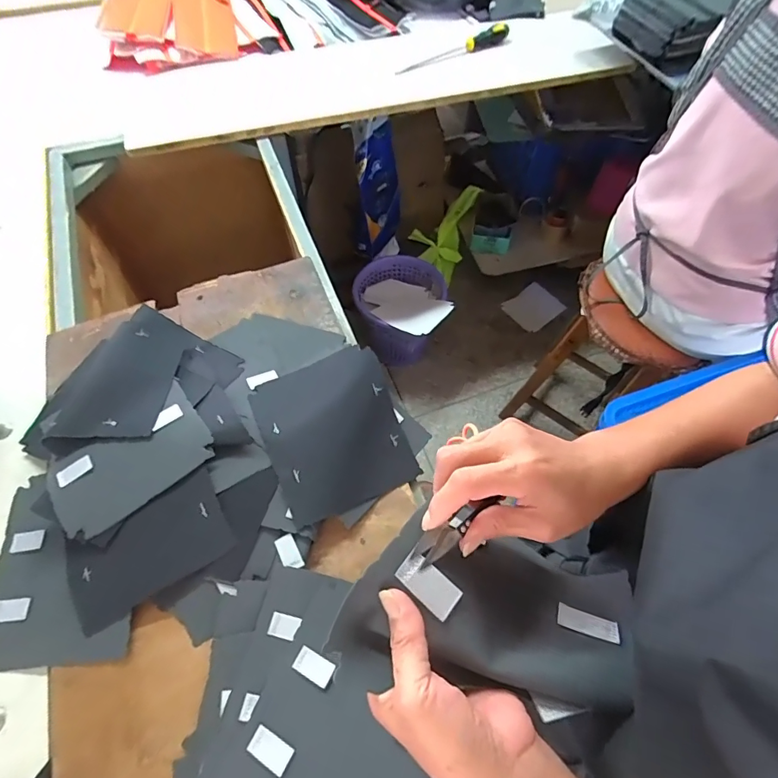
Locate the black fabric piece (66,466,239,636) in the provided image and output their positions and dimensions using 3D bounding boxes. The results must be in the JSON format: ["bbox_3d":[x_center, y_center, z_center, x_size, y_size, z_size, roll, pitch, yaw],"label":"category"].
[{"bbox_3d":[-0.245,0.162,0.437,0.158,0.005,0.091,-29,72,-9],"label":"black fabric piece"}]

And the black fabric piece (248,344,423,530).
[{"bbox_3d":[-0.067,0.044,0.514,0.160,0.032,0.194,-20,67,-20],"label":"black fabric piece"}]

